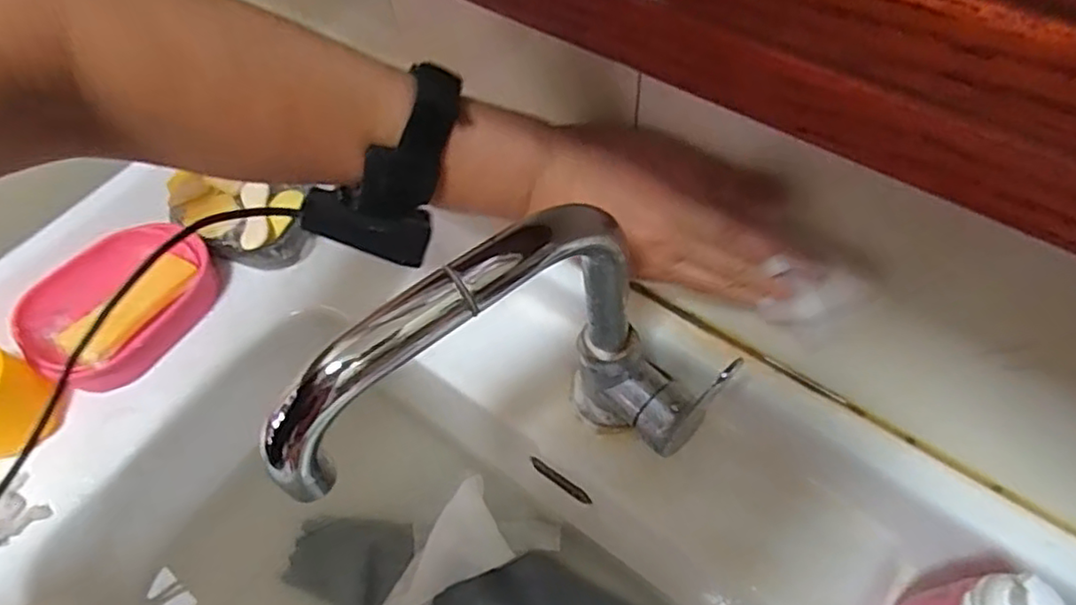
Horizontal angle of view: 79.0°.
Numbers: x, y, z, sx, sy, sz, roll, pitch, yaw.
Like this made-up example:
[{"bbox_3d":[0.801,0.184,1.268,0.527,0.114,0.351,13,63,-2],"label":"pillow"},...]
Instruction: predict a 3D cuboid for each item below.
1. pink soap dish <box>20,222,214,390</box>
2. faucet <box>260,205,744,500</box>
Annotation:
[{"bbox_3d":[-0.350,0.003,0.556,0.100,0.062,0.155,37,67,23],"label":"pink soap dish"},{"bbox_3d":[-0.001,0.062,0.342,0.218,0.240,0.086,-35,62,-17],"label":"faucet"}]

